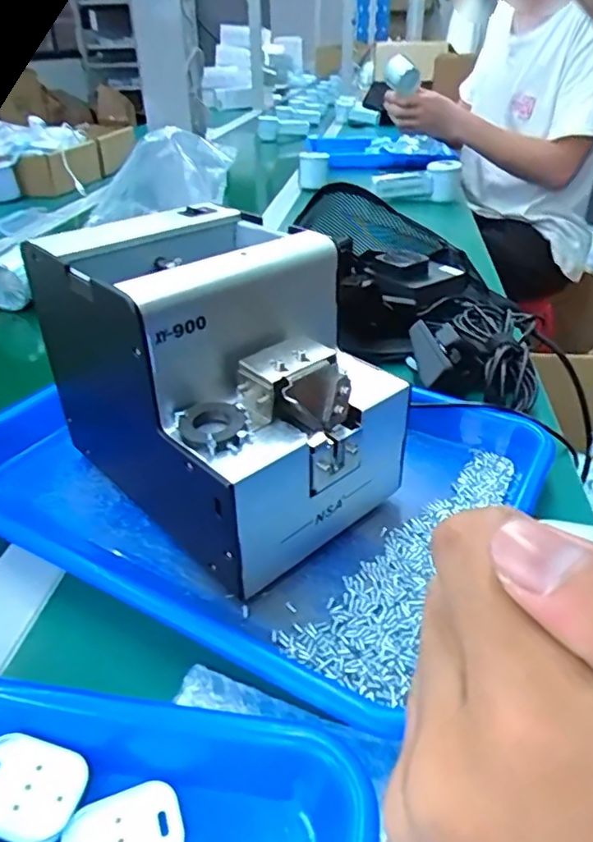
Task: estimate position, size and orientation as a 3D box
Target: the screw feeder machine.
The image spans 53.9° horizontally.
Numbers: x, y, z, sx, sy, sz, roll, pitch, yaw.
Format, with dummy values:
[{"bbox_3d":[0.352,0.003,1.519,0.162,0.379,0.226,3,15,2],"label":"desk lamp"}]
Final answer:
[{"bbox_3d":[-0.049,-0.030,0.337,0.125,0.140,0.198,-26,41,-32],"label":"screw feeder machine"}]

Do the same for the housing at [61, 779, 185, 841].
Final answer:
[{"bbox_3d":[-0.060,0.144,0.201,0.040,0.004,0.030,-16,36,-20],"label":"housing"}]

